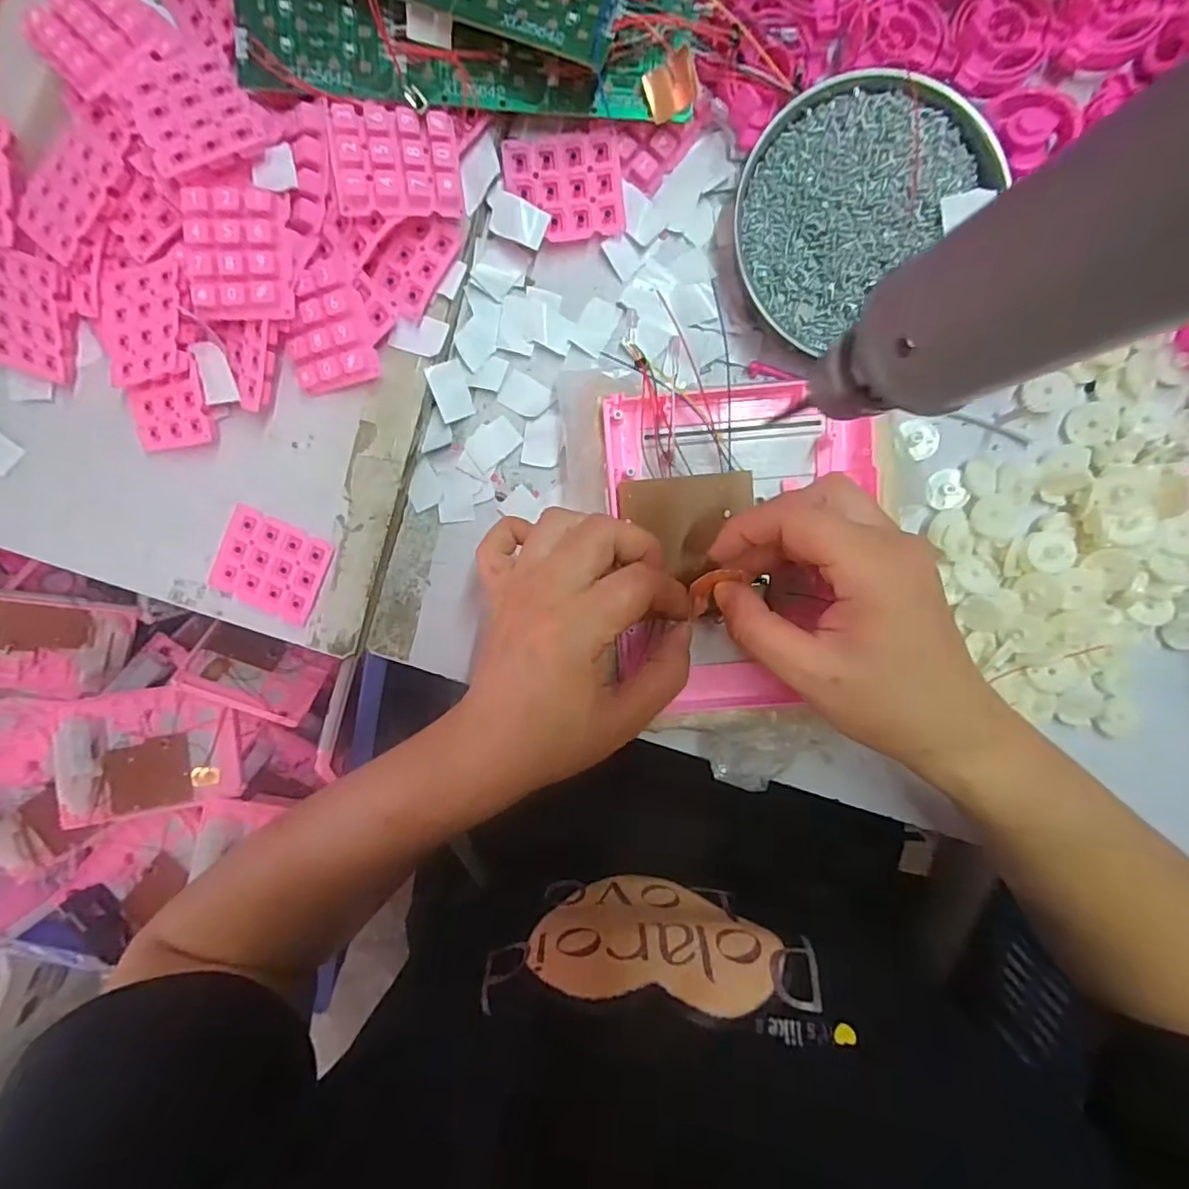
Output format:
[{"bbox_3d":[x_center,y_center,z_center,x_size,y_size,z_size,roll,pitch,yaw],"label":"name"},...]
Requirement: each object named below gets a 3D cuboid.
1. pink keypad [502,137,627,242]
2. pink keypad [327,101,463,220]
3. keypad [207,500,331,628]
[{"bbox_3d":[-0.015,-0.214,0.307,0.059,0.005,0.047,-5,97,2],"label":"pink keypad"},{"bbox_3d":[-0.094,-0.206,0.278,0.057,0.006,0.046,-9,99,-17],"label":"pink keypad"},{"bbox_3d":[-0.181,-0.015,0.326,0.057,0.006,0.051,25,97,-1],"label":"keypad"}]

